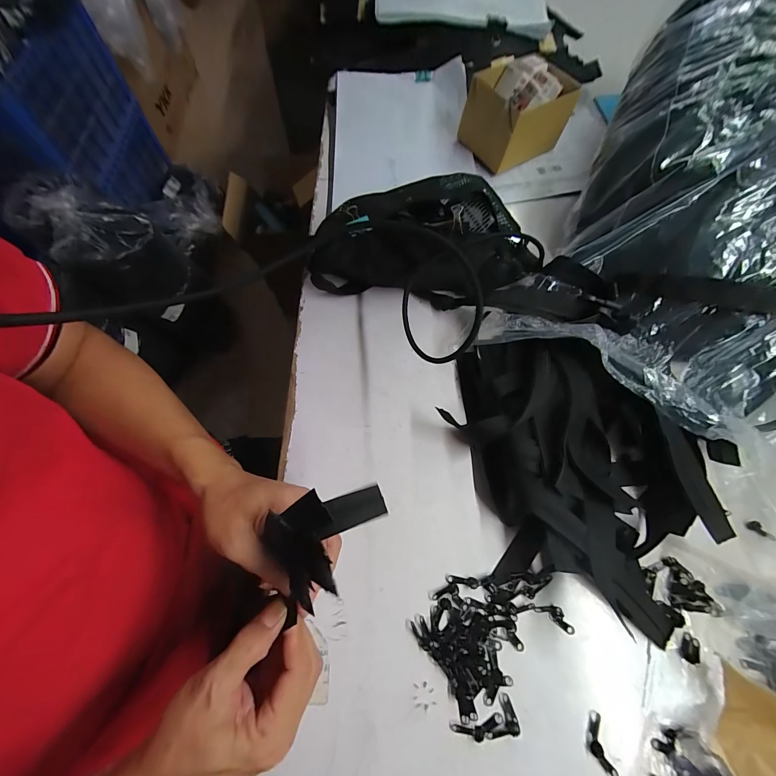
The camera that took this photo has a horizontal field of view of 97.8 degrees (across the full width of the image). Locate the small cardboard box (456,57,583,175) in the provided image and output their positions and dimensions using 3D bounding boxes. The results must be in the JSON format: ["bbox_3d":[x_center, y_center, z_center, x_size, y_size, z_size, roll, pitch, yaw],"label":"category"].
[{"bbox_3d":[0.191,-0.410,0.509,0.142,0.089,0.103,-33,73,-13],"label":"small cardboard box"}]

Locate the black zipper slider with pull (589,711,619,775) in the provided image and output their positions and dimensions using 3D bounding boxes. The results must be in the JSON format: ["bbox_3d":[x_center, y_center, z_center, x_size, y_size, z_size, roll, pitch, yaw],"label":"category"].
[{"bbox_3d":[0.175,0.295,0.279,0.016,0.004,0.042,-8,69,-5],"label":"black zipper slider with pull"}]

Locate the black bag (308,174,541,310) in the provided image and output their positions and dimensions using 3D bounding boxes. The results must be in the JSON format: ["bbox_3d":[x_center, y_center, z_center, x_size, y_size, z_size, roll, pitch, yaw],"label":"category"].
[{"bbox_3d":[0.047,-0.185,0.409,0.255,0.104,0.138,9,68,2],"label":"black bag"}]

